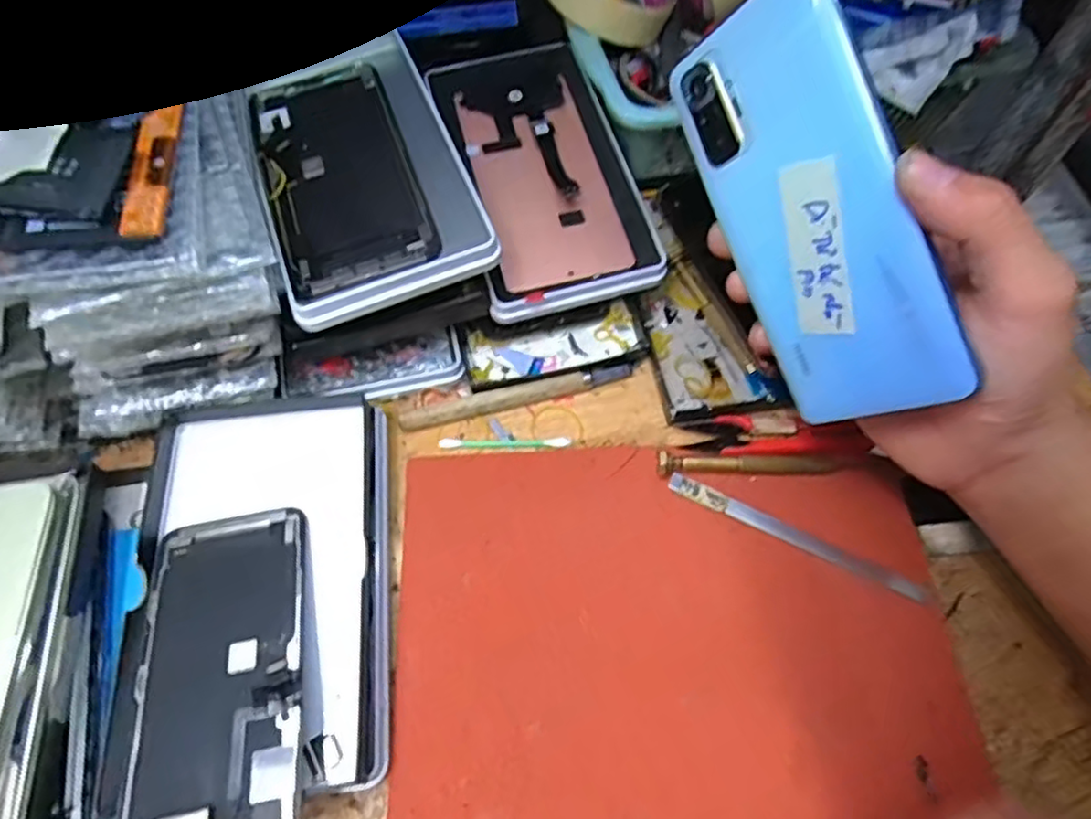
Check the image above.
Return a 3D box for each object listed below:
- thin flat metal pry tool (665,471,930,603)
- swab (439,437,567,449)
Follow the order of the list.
[{"bbox_3d":[0.123,0.063,0.323,0.129,0.004,0.009,25,67,13],"label":"thin flat metal pry tool"},{"bbox_3d":[-0.022,0.018,0.355,0.069,0.004,0.006,-1,63,0],"label":"swab"}]

